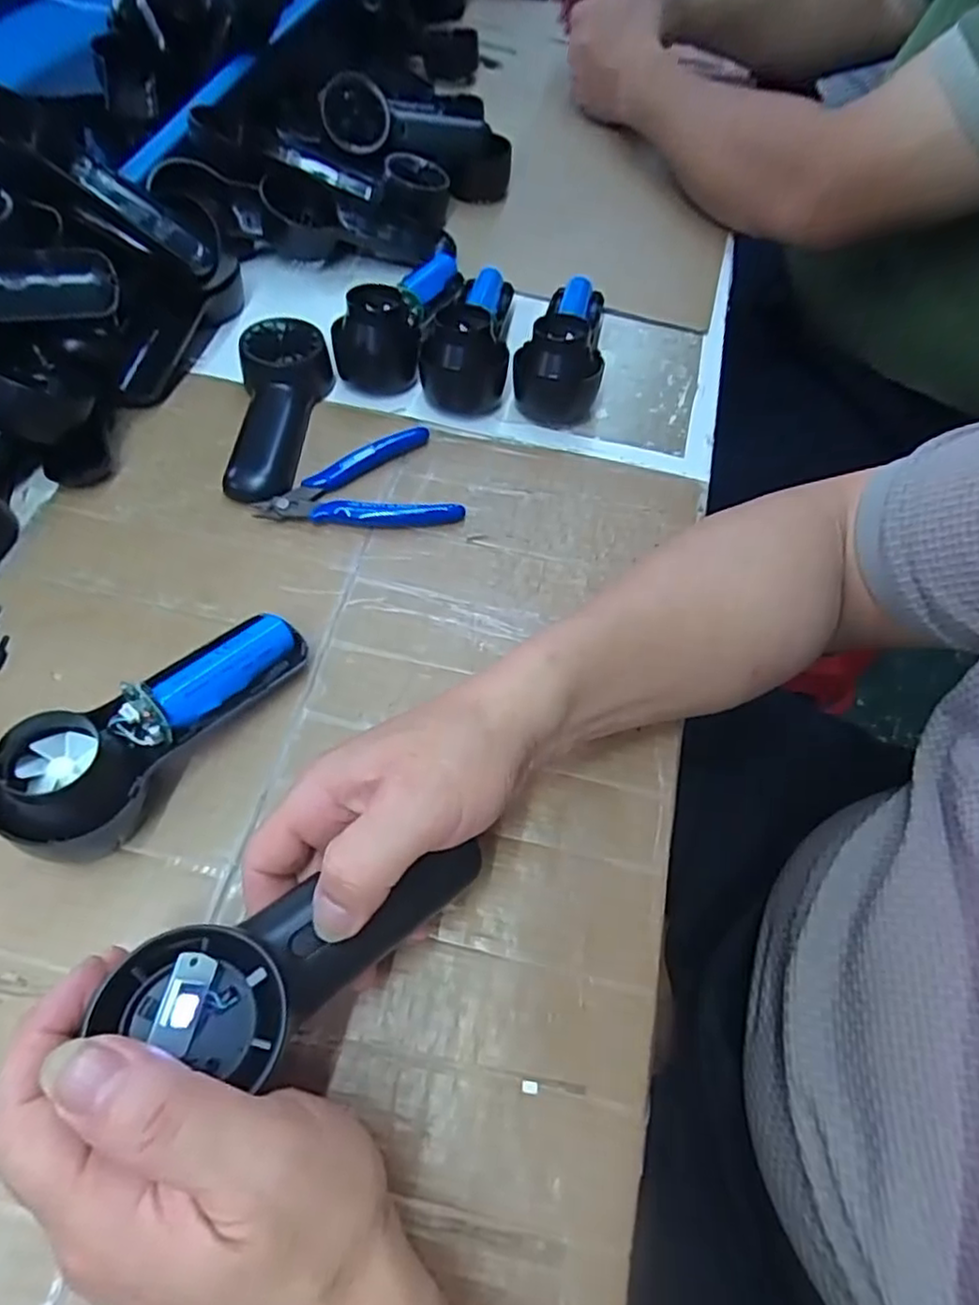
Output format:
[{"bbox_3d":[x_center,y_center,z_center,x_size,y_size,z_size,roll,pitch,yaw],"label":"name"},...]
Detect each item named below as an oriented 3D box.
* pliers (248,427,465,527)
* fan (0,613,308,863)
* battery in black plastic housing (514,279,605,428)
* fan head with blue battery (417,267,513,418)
[{"bbox_3d":[-0.083,-0.097,0.413,0.116,0.014,0.073,-20,63,-15],"label":"pliers"},{"bbox_3d":[-0.151,0.028,0.308,0.047,0.060,0.147,32,62,14],"label":"fan"},{"bbox_3d":[0.052,-0.233,0.474,0.059,0.058,0.141,8,59,1],"label":"battery in black plastic housing"},{"bbox_3d":[-0.016,-0.237,0.478,0.059,0.054,0.145,4,59,-2],"label":"fan head with blue battery"}]

